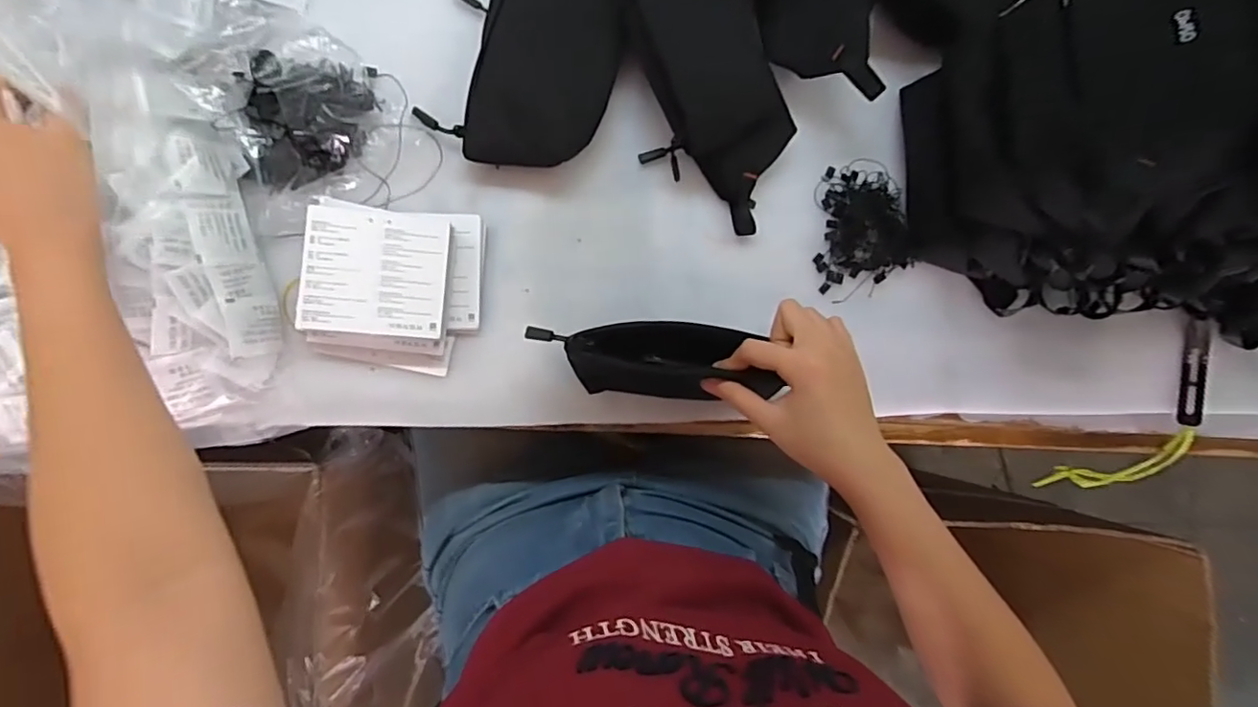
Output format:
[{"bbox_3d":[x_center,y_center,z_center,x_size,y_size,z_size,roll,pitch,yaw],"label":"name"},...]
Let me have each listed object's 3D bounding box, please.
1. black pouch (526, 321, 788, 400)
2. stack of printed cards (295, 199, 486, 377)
[{"bbox_3d":[0.020,0.005,0.438,0.175,0.060,0.054,4,88,0],"label":"black pouch"},{"bbox_3d":[-0.178,-0.050,0.450,0.123,0.034,0.120,4,88,-8],"label":"stack of printed cards"}]

